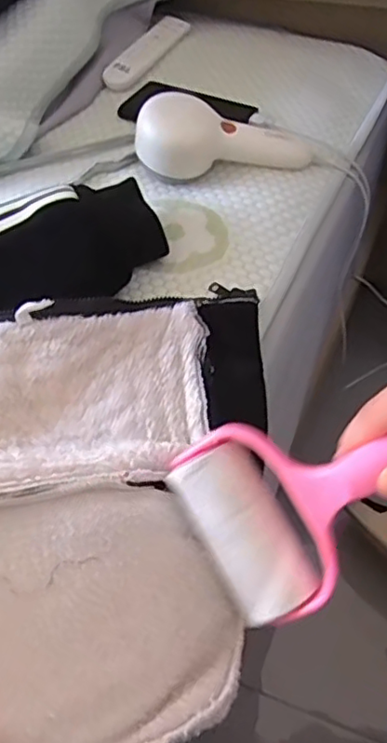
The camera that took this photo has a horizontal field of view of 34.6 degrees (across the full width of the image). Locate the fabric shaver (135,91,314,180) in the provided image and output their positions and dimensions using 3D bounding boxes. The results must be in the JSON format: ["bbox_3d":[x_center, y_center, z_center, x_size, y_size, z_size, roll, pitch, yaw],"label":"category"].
[{"bbox_3d":[0.032,-0.224,0.613,0.174,0.058,0.062,3,51,-12],"label":"fabric shaver"}]

